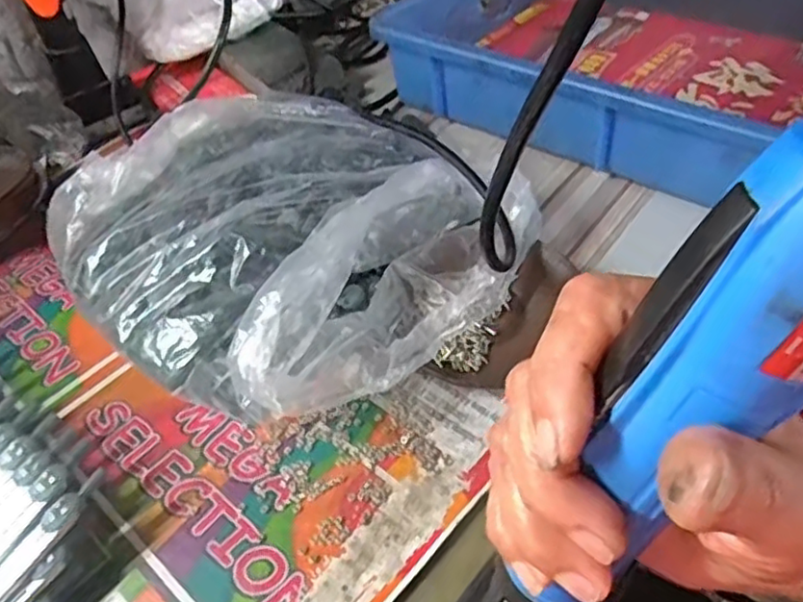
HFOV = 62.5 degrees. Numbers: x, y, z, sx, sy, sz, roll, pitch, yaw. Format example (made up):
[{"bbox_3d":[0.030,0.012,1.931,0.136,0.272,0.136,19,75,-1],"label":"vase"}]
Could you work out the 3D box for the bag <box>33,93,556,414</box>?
[{"bbox_3d":[-0.067,-0.053,0.429,0.261,0.072,0.245,26,52,29],"label":"bag"}]

